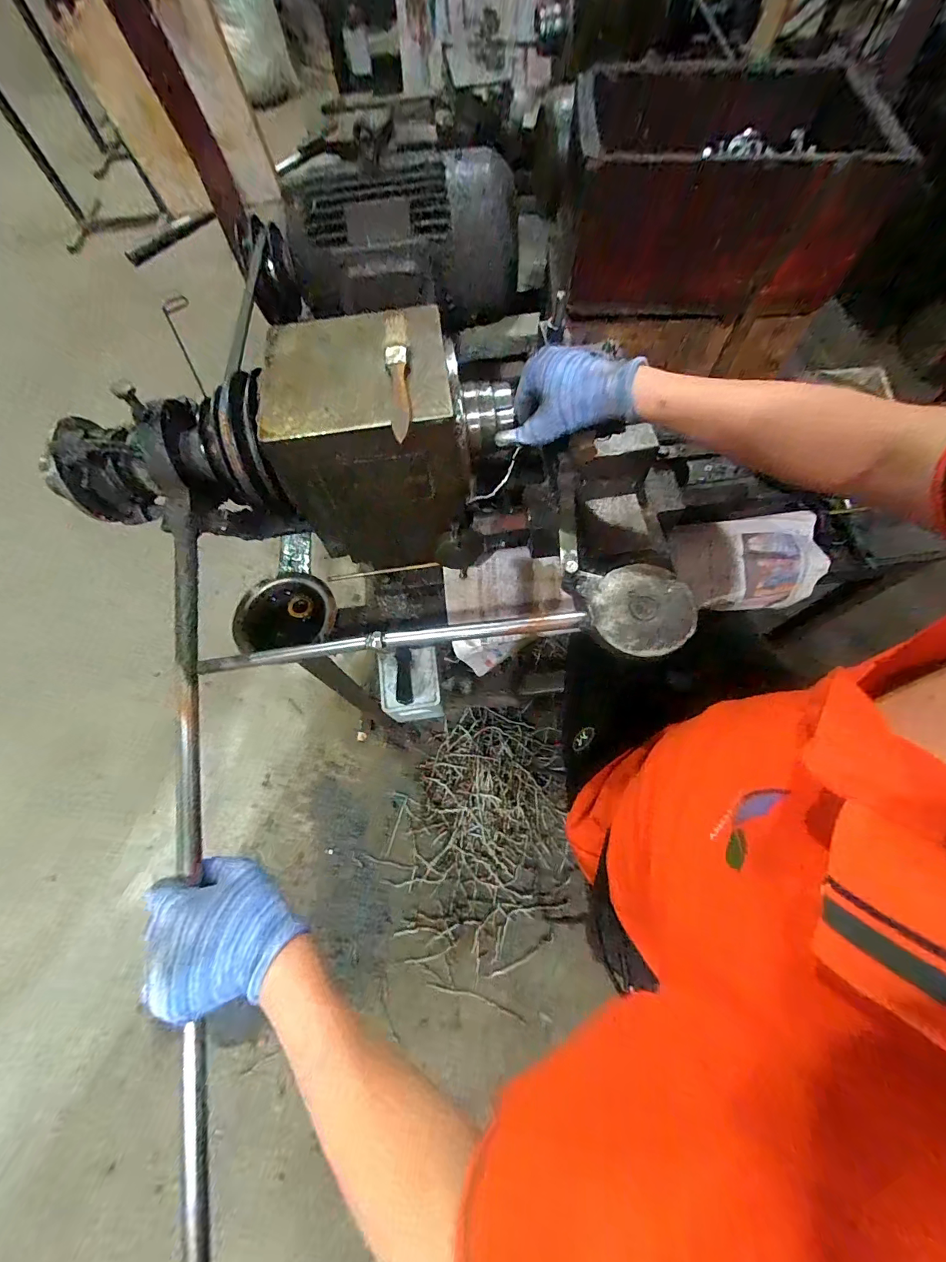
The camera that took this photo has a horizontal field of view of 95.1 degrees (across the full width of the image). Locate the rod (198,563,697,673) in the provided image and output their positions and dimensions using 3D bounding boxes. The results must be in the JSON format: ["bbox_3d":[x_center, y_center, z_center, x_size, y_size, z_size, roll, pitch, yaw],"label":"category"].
[{"bbox_3d":[-0.030,-0.008,0.450,0.506,0.041,0.101,-3,67,2],"label":"rod"}]

